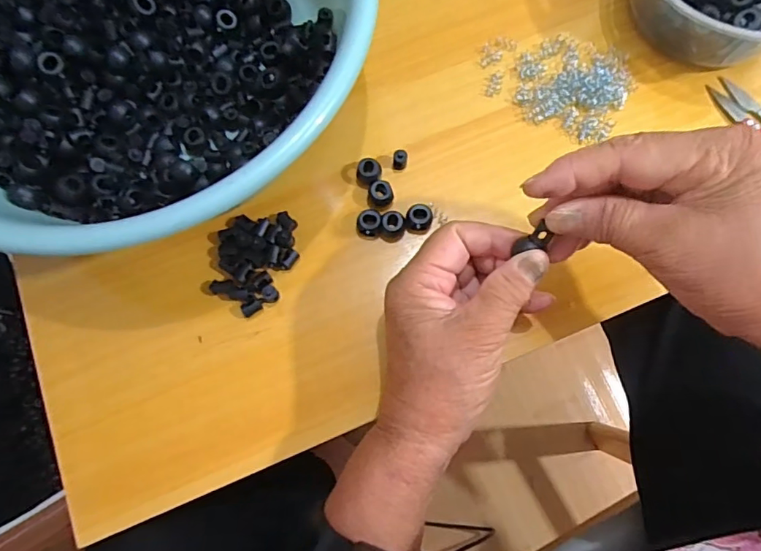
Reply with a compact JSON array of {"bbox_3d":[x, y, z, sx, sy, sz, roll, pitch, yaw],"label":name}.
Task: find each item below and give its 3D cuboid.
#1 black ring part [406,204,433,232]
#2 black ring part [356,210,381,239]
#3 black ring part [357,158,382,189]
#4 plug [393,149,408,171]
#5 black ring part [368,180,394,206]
[{"bbox_3d":[0.026,-0.039,0.327,0.017,0.016,0.015,6,76,4],"label":"black ring part"},{"bbox_3d":[-0.008,-0.035,0.327,0.016,0.014,0.016,0,75,2],"label":"black ring part"},{"bbox_3d":[-0.008,-0.071,0.335,0.016,0.012,0.017,0,75,2],"label":"black ring part"},{"bbox_3d":[0.014,-0.080,0.338,0.010,0.013,0.010,0,75,2],"label":"plug"},{"bbox_3d":[0.000,-0.056,0.333,0.016,0.010,0.015,0,75,2],"label":"black ring part"}]

